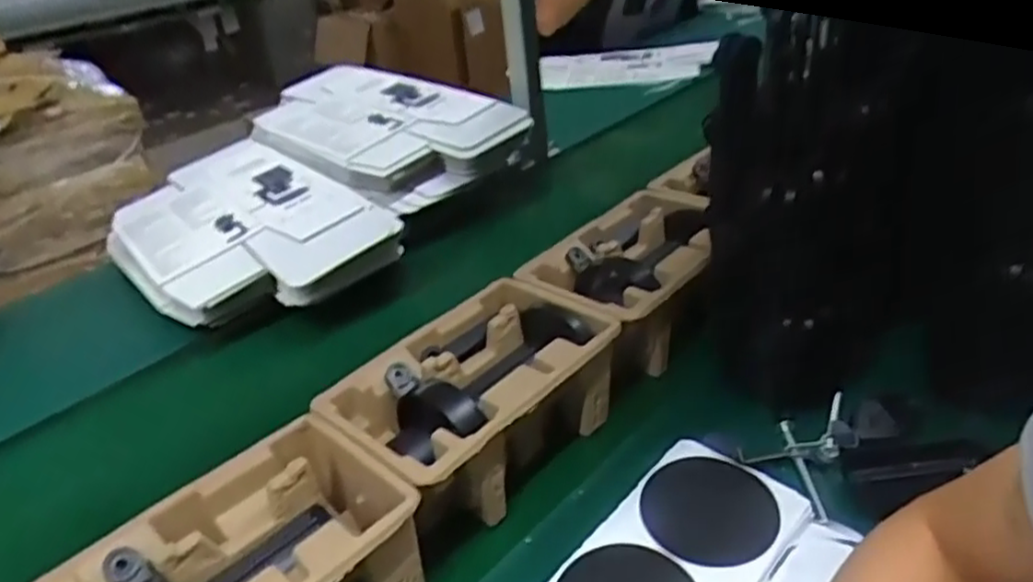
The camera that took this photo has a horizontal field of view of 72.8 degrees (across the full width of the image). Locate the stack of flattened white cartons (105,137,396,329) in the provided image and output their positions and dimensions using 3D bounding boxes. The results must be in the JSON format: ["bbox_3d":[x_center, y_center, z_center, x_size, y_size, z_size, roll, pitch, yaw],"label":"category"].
[{"bbox_3d":[-0.391,-0.092,0.975,0.297,0.077,0.474,-28,38,-29],"label":"stack of flattened white cartons"}]

